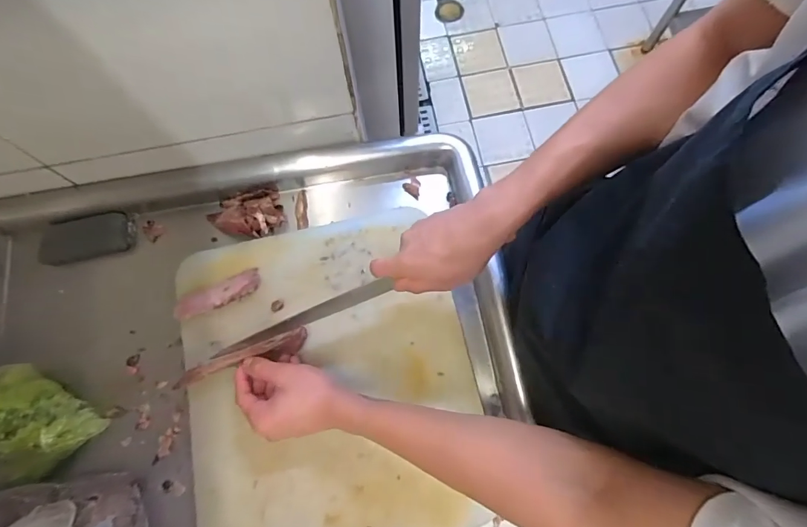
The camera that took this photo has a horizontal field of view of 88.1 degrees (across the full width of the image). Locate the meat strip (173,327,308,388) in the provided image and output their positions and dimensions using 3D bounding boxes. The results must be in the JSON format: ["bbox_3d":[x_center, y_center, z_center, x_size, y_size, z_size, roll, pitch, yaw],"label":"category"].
[{"bbox_3d":[-0.194,0.114,0.501,0.160,0.023,0.020,-19,71,-7],"label":"meat strip"}]

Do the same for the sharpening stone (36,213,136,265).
[{"bbox_3d":[-0.442,-0.036,0.582,0.128,0.017,0.056,-13,71,-2],"label":"sharpening stone"}]

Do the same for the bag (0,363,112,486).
[{"bbox_3d":[-0.447,0.187,0.479,0.118,0.074,0.099,36,76,13],"label":"bag"}]

